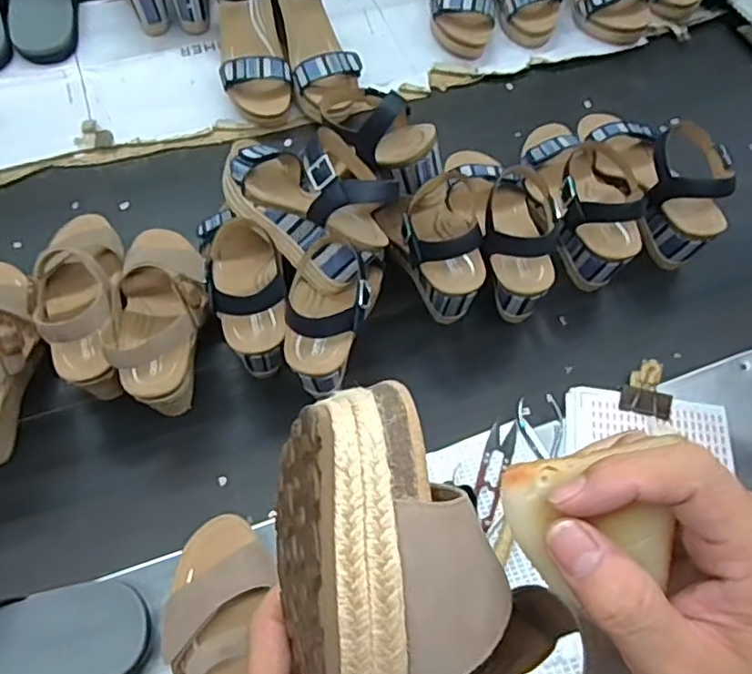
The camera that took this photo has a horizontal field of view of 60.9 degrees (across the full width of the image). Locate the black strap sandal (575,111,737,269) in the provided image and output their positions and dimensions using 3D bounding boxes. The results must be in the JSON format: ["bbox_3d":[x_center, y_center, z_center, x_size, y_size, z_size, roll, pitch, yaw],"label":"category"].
[{"bbox_3d":[0.331,-0.198,0.769,0.081,0.128,0.234,-15,60,-13],"label":"black strap sandal"}]

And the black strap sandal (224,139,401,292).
[{"bbox_3d":[-0.078,-0.151,0.668,0.102,0.104,0.228,-38,67,-23],"label":"black strap sandal"}]

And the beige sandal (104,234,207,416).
[{"bbox_3d":[-0.224,-0.036,0.673,0.094,0.108,0.226,-9,46,-9],"label":"beige sandal"}]

